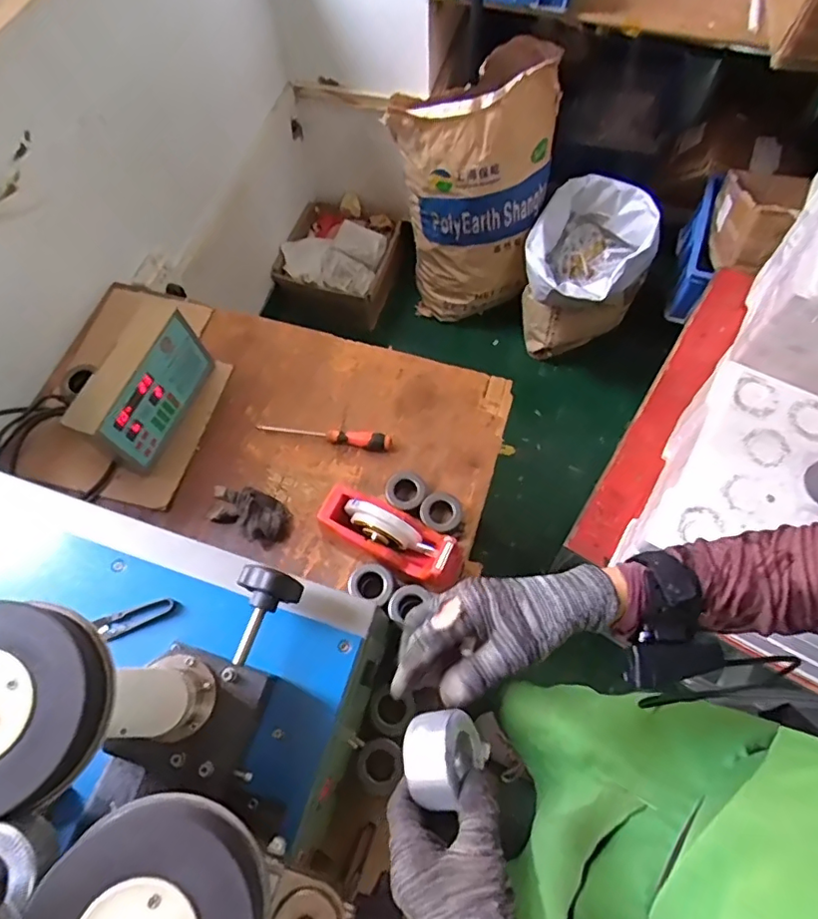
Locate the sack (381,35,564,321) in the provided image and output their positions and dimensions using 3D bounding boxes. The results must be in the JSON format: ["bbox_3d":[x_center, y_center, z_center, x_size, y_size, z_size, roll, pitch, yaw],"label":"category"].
[{"bbox_3d":[0.167,-0.721,1.516,0.394,0.610,0.314,6,67,4],"label":"sack"}]

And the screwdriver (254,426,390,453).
[{"bbox_3d":[-0.136,-0.045,0.895,0.220,0.030,0.027,10,67,6],"label":"screwdriver"}]

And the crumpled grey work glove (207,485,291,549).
[{"bbox_3d":[-0.241,0.075,0.830,0.119,0.058,0.073,26,70,12],"label":"crumpled grey work glove"}]

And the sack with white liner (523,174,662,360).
[{"bbox_3d":[0.487,-0.517,1.567,0.311,0.380,0.306,22,69,11],"label":"sack with white liner"}]

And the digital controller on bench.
[{"bbox_3d":[-0.407,-0.109,0.859,0.068,0.163,0.233,17,68,9],"label":"digital controller on bench"}]

